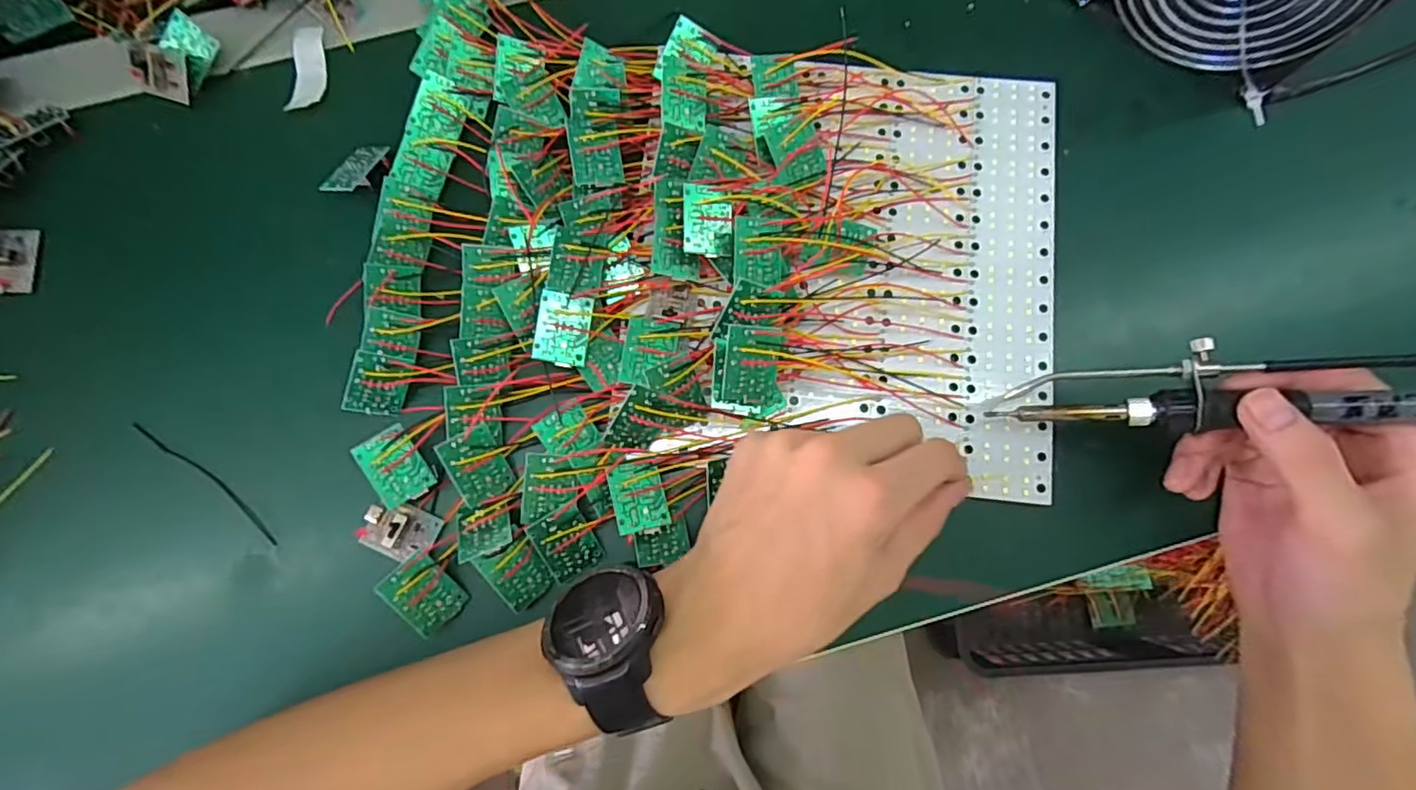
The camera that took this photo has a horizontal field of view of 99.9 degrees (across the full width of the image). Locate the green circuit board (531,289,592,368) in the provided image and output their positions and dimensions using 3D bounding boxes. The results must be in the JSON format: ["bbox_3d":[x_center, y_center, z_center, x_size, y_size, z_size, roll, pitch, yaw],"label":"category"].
[{"bbox_3d":[-0.072,-0.033,0.297,0.027,0.004,0.036,9,83,-17],"label":"green circuit board"}]

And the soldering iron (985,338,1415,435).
[{"bbox_3d":[0.243,-0.002,0.263,0.207,0.037,0.034,-1,81,24],"label":"soldering iron"}]

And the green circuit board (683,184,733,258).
[{"bbox_3d":[0.000,-0.089,0.303,0.026,0.004,0.035,-1,92,-19],"label":"green circuit board"}]

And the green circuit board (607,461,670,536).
[{"bbox_3d":[-0.033,0.049,0.291,0.026,0.004,0.033,-9,71,-19],"label":"green circuit board"}]

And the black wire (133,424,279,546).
[{"bbox_3d":[-0.257,0.043,0.305,0.098,0.004,0.008,37,83,4],"label":"black wire"}]

